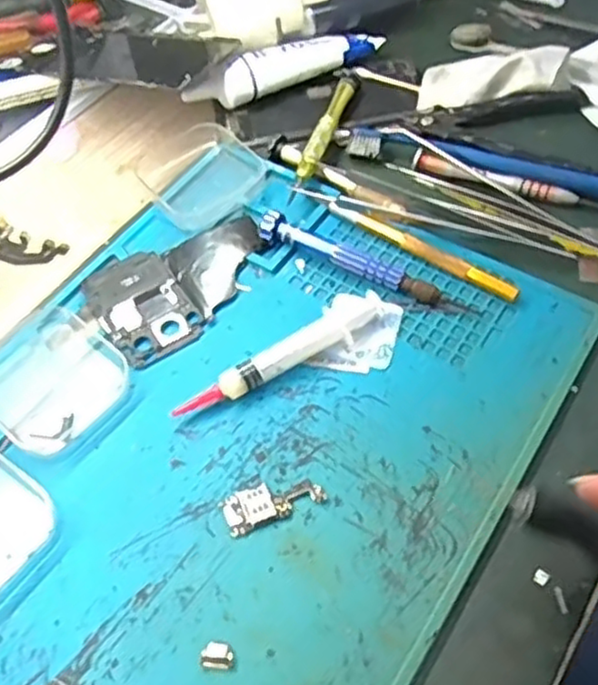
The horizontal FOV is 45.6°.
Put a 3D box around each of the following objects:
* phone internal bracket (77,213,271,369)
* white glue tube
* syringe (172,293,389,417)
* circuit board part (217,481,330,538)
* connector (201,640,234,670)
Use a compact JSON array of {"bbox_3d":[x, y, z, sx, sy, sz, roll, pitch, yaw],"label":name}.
[{"bbox_3d":[-0.063,-0.035,0.381,0.102,0.006,0.065,-40,62,-21],"label":"phone internal bracket"},{"bbox_3d":[-0.010,-0.179,0.466,0.134,0.028,0.028,-27,58,-14],"label":"white glue tube"},{"bbox_3d":[-0.007,0.007,0.345,0.112,0.013,0.019,-29,59,-15],"label":"syringe"},{"bbox_3d":[-0.012,0.068,0.309,0.043,0.005,0.019,-20,57,-10],"label":"circuit board part"},{"bbox_3d":[-0.032,0.121,0.274,0.012,0.004,0.010,-3,55,2],"label":"connector"}]

